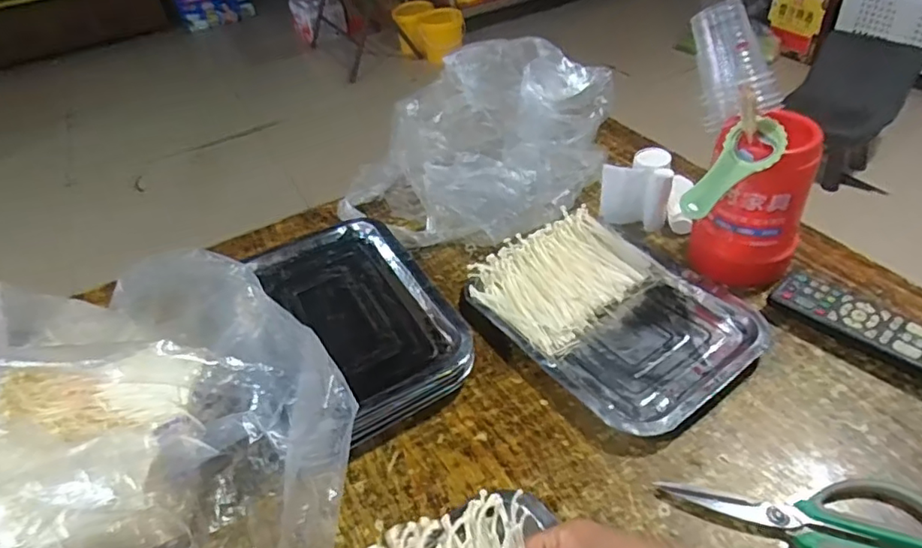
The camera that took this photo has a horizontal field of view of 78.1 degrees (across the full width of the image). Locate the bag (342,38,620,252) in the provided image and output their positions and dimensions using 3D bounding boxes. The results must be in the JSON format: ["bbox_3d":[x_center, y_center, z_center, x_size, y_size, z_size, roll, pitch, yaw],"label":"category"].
[{"bbox_3d":[0.031,-0.191,0.711,0.290,0.130,0.334,8,43,17],"label":"bag"}]

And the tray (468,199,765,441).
[{"bbox_3d":[0.136,0.034,0.547,0.176,0.034,0.252,-28,45,-22],"label":"tray"}]

